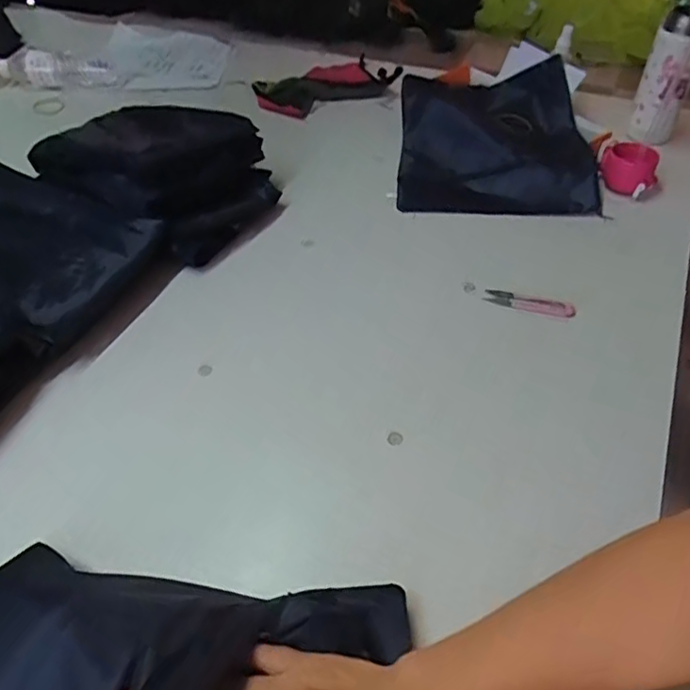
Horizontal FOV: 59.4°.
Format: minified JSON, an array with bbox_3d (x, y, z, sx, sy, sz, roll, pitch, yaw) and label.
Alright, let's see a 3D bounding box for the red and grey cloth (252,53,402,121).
[{"bbox_3d":[-0.035,-0.469,1.101,0.246,0.061,0.178,-26,51,-22],"label":"red and grey cloth"}]

